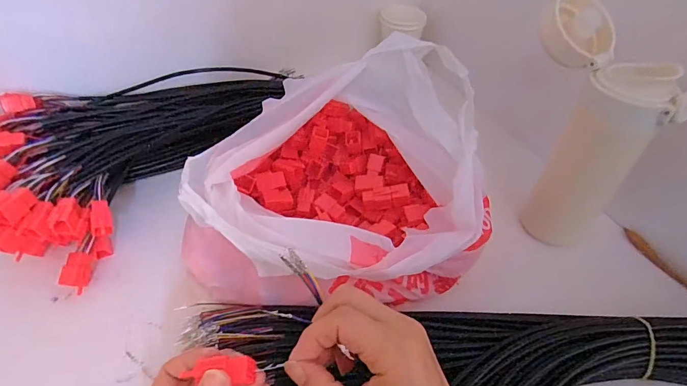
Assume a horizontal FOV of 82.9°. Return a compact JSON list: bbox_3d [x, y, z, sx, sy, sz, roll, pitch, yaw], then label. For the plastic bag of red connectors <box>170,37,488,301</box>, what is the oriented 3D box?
[{"bbox_3d":[0.003,-0.031,0.391,0.266,0.105,0.272,2,46,1],"label":"plastic bag of red connectors"}]

